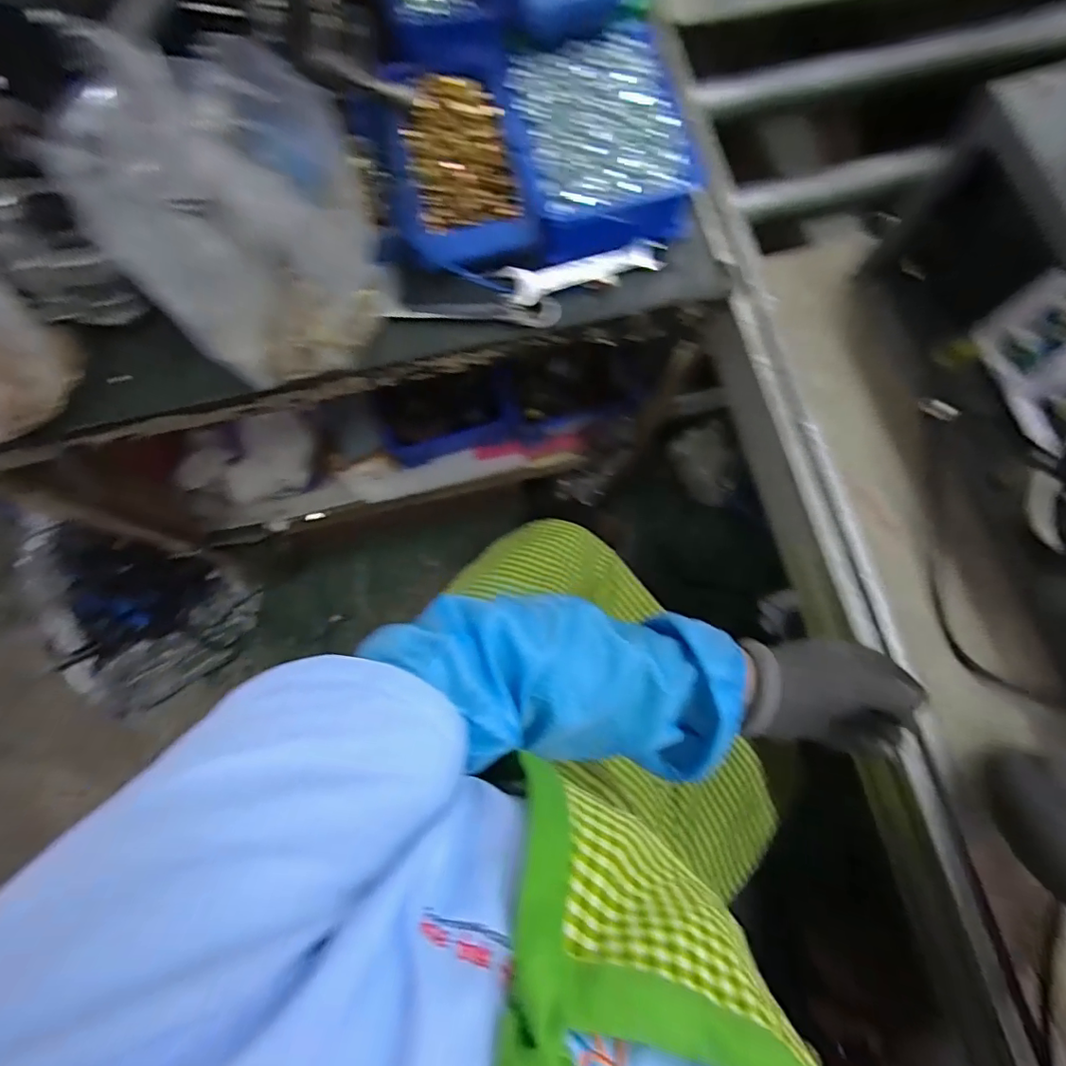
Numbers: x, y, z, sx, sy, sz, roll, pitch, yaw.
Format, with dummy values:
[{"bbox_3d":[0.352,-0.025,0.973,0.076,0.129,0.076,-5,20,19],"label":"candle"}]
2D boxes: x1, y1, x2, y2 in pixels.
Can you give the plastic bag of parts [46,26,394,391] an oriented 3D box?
[{"bbox_3d":[-0.214,-0.221,0.411,0.162,0.182,0.144,4,77,0],"label":"plastic bag of parts"}]

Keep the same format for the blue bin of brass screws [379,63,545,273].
[{"bbox_3d":[-0.069,-0.340,0.499,0.122,0.066,0.169,-10,78,-3],"label":"blue bin of brass screws"}]

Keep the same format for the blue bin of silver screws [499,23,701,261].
[{"bbox_3d":[0.063,-0.372,0.514,0.154,0.067,0.200,-10,78,-3],"label":"blue bin of silver screws"}]

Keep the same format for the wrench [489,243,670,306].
[{"bbox_3d":[0.049,-0.253,0.513,0.168,0.008,0.041,-14,78,-4],"label":"wrench"}]

